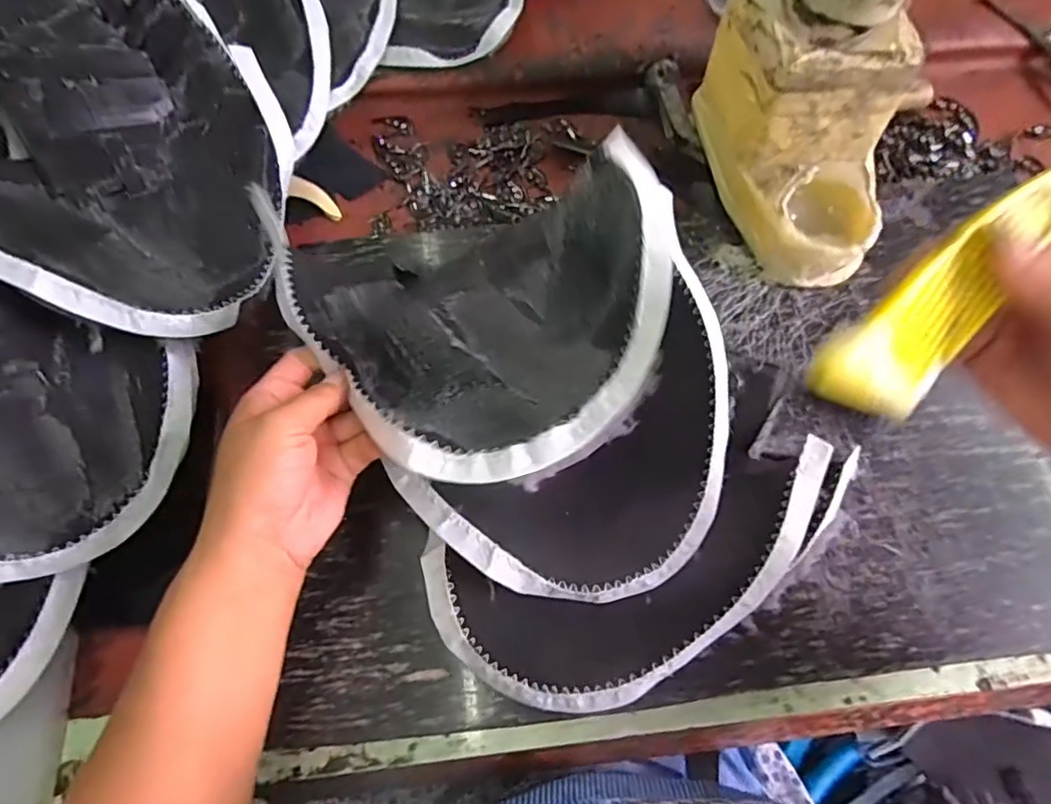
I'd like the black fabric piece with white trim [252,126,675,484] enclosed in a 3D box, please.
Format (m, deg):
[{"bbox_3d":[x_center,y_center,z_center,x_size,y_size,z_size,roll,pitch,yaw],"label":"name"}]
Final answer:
[{"bbox_3d":[-0.021,-0.050,0.339,0.224,0.051,0.195,-15,68,-5],"label":"black fabric piece with white trim"}]

